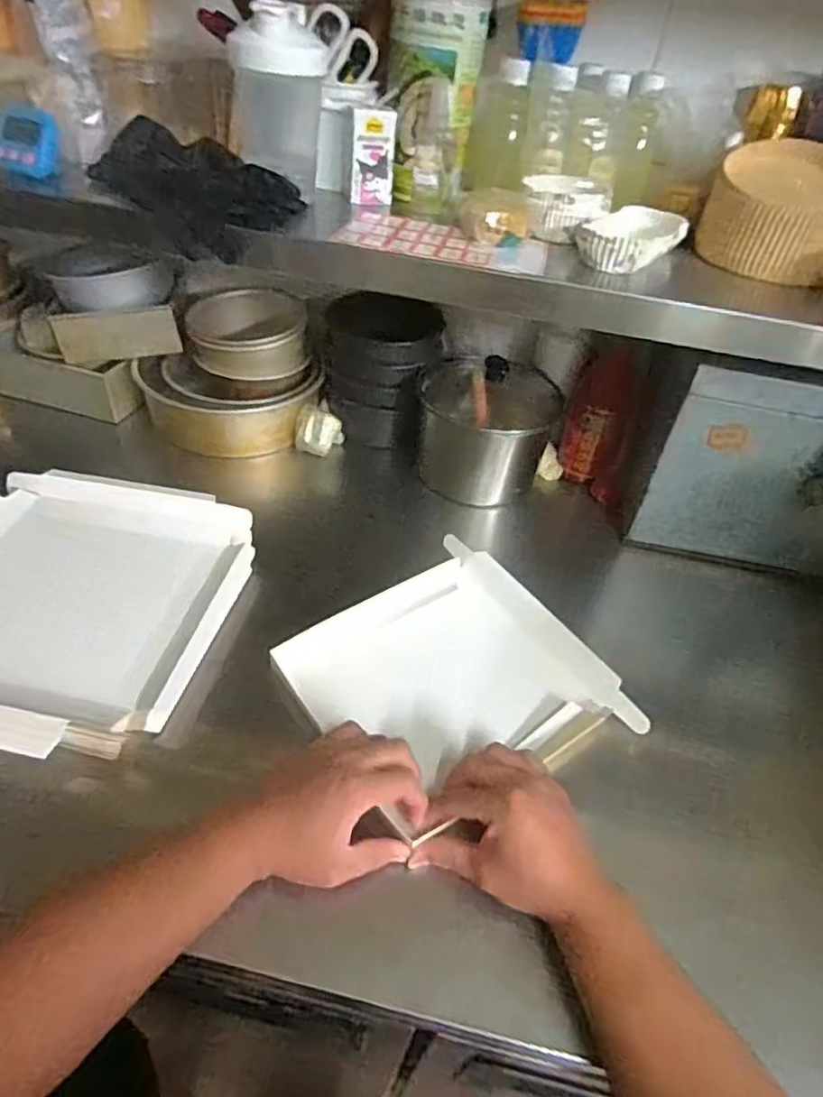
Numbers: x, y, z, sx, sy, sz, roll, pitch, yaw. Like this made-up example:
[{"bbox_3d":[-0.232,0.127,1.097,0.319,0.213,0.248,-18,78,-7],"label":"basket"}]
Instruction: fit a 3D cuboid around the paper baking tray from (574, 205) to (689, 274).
[{"bbox_3d":[0.220,-0.314,0.641,0.100,0.030,0.137,20,45,13],"label":"paper baking tray"}]

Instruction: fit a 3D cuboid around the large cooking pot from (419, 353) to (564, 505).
[{"bbox_3d":[0.100,-0.171,0.878,0.188,0.154,0.147,12,44,5],"label":"large cooking pot"}]

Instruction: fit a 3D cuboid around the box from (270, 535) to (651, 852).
[{"bbox_3d":[0.043,0.127,0.616,0.268,0.029,0.237,-25,53,-30],"label":"box"}]

